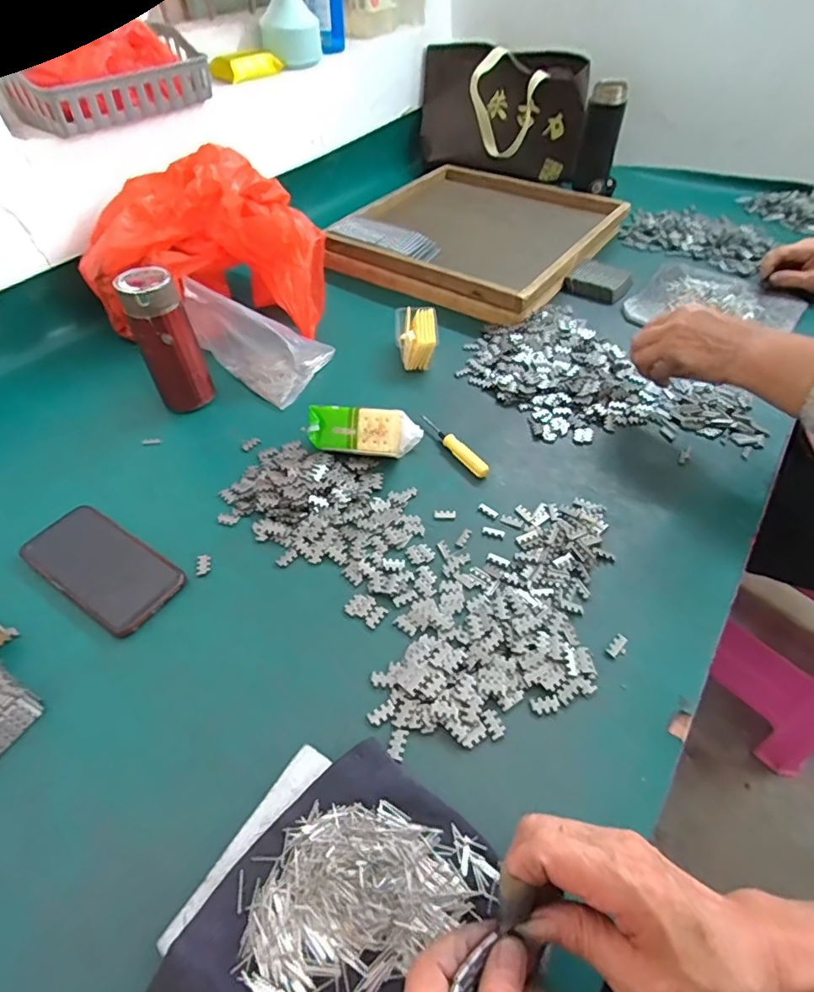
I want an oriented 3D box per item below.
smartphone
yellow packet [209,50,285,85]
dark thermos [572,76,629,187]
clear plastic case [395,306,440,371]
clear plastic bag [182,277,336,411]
[{"bbox_3d":[-0.297,0.067,0.511,0.162,0.012,0.077,26,54,23],"label":"smartphone"},{"bbox_3d":[-0.267,-0.721,0.888,0.128,0.038,0.032,-30,53,-22],"label":"yellow packet"},{"bbox_3d":[0.349,-0.646,0.954,0.062,0.169,0.056,10,49,12],"label":"dark thermos"},{"bbox_3d":[0.013,-0.221,0.738,0.056,0.052,0.096,-2,48,-1],"label":"clear plastic case"},{"bbox_3d":[-0.185,-0.221,0.705,0.148,0.112,0.127,29,55,24],"label":"clear plastic bag"}]

